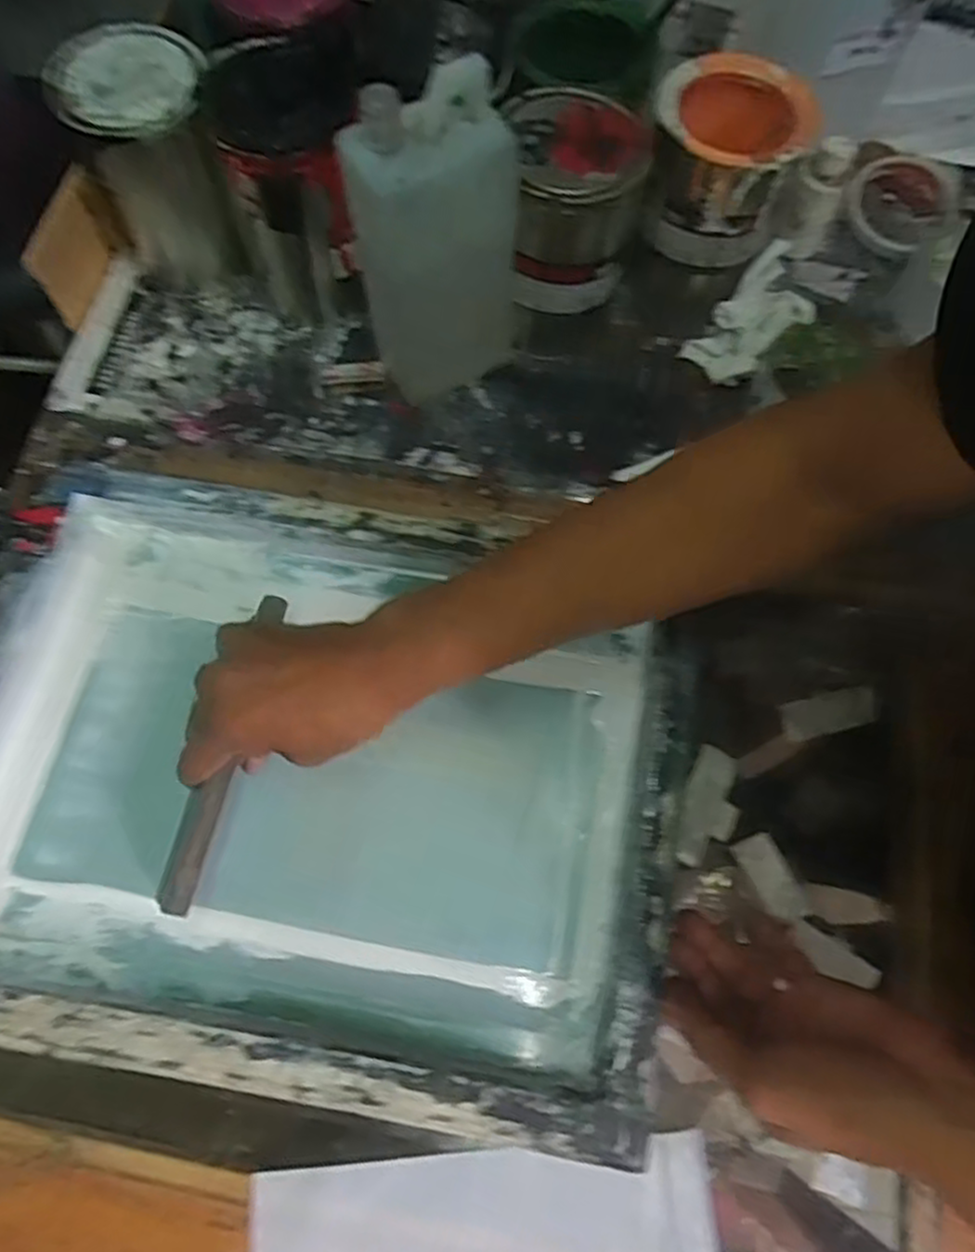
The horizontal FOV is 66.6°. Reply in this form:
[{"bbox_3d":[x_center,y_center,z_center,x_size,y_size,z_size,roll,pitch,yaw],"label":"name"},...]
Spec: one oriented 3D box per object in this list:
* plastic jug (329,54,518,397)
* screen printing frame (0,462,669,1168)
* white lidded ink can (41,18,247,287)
[{"bbox_3d":[-0.033,-0.245,0.505,0.106,0.217,0.066,-7,70,-2],"label":"plastic jug"},{"bbox_3d":[-0.107,0.086,0.472,0.421,0.050,0.346,9,71,4],"label":"screen printing frame"},{"bbox_3d":[-0.249,-0.351,0.576,0.099,0.158,0.101,0,70,1],"label":"white lidded ink can"}]

